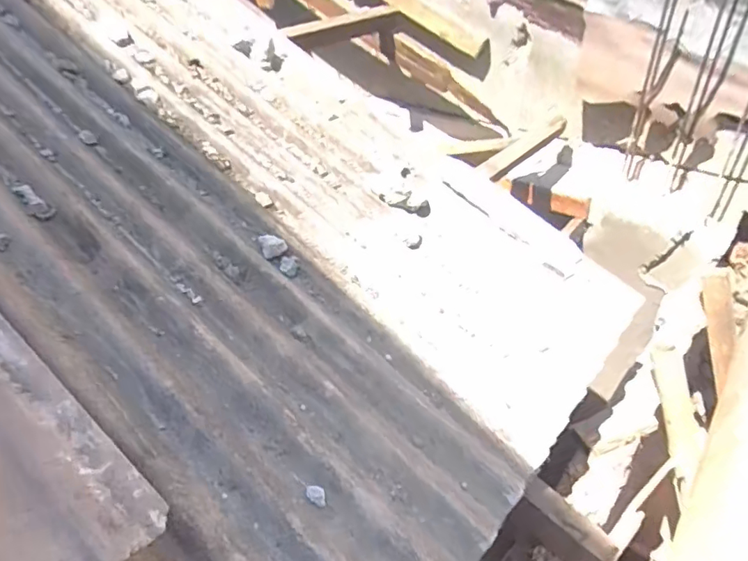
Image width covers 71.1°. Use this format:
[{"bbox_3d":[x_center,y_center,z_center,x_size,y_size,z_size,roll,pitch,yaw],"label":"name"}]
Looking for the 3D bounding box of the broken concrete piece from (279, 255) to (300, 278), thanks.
[{"bbox_3d":[-0.135,-0.023,0.839,0.030,0.020,0.034,-9,37,-4],"label":"broken concrete piece"}]

